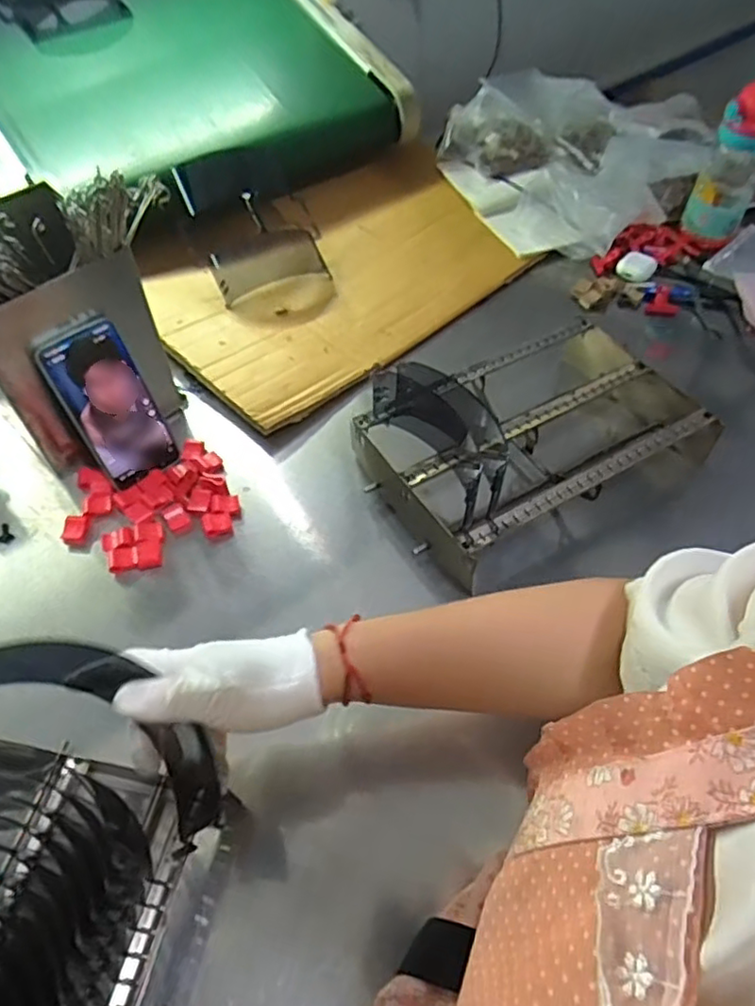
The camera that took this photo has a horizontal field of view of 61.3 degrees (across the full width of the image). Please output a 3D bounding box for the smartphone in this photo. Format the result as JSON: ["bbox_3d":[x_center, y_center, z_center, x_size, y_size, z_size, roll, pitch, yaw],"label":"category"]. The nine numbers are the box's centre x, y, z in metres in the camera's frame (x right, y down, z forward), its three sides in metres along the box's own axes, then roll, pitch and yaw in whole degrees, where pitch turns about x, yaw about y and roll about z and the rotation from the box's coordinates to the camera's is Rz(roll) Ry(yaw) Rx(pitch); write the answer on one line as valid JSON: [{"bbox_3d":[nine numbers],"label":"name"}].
[{"bbox_3d":[-0.250,-0.091,0.603,0.076,0.159,0.009,-35,43,-21],"label":"smartphone"}]

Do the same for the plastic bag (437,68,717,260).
[{"bbox_3d":[0.292,-0.560,1.003,0.414,0.096,0.428,-27,59,-19],"label":"plastic bag"}]

